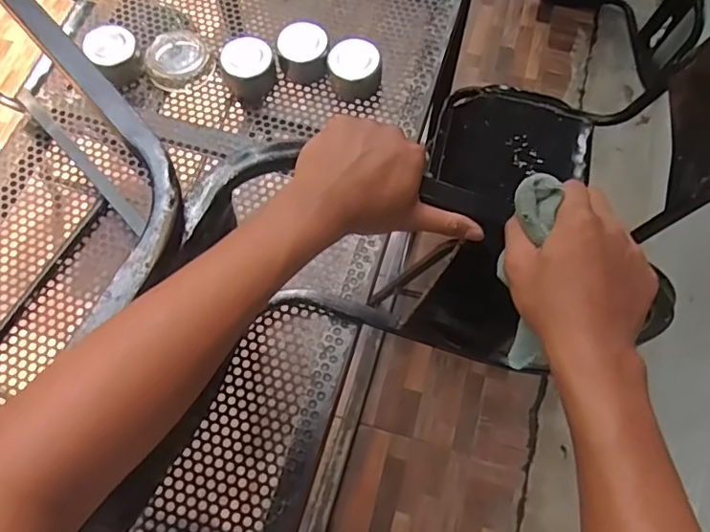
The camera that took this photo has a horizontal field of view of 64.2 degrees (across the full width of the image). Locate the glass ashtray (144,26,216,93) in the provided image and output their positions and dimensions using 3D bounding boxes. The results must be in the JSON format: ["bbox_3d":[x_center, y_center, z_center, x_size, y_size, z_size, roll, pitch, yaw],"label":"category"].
[{"bbox_3d":[-0.283,-0.330,0.910,0.103,0.036,0.103,-1,66,2],"label":"glass ashtray"}]

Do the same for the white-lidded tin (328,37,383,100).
[{"bbox_3d":[0.001,-0.300,0.872,0.075,0.058,0.078,-1,66,2],"label":"white-lidded tin"}]

